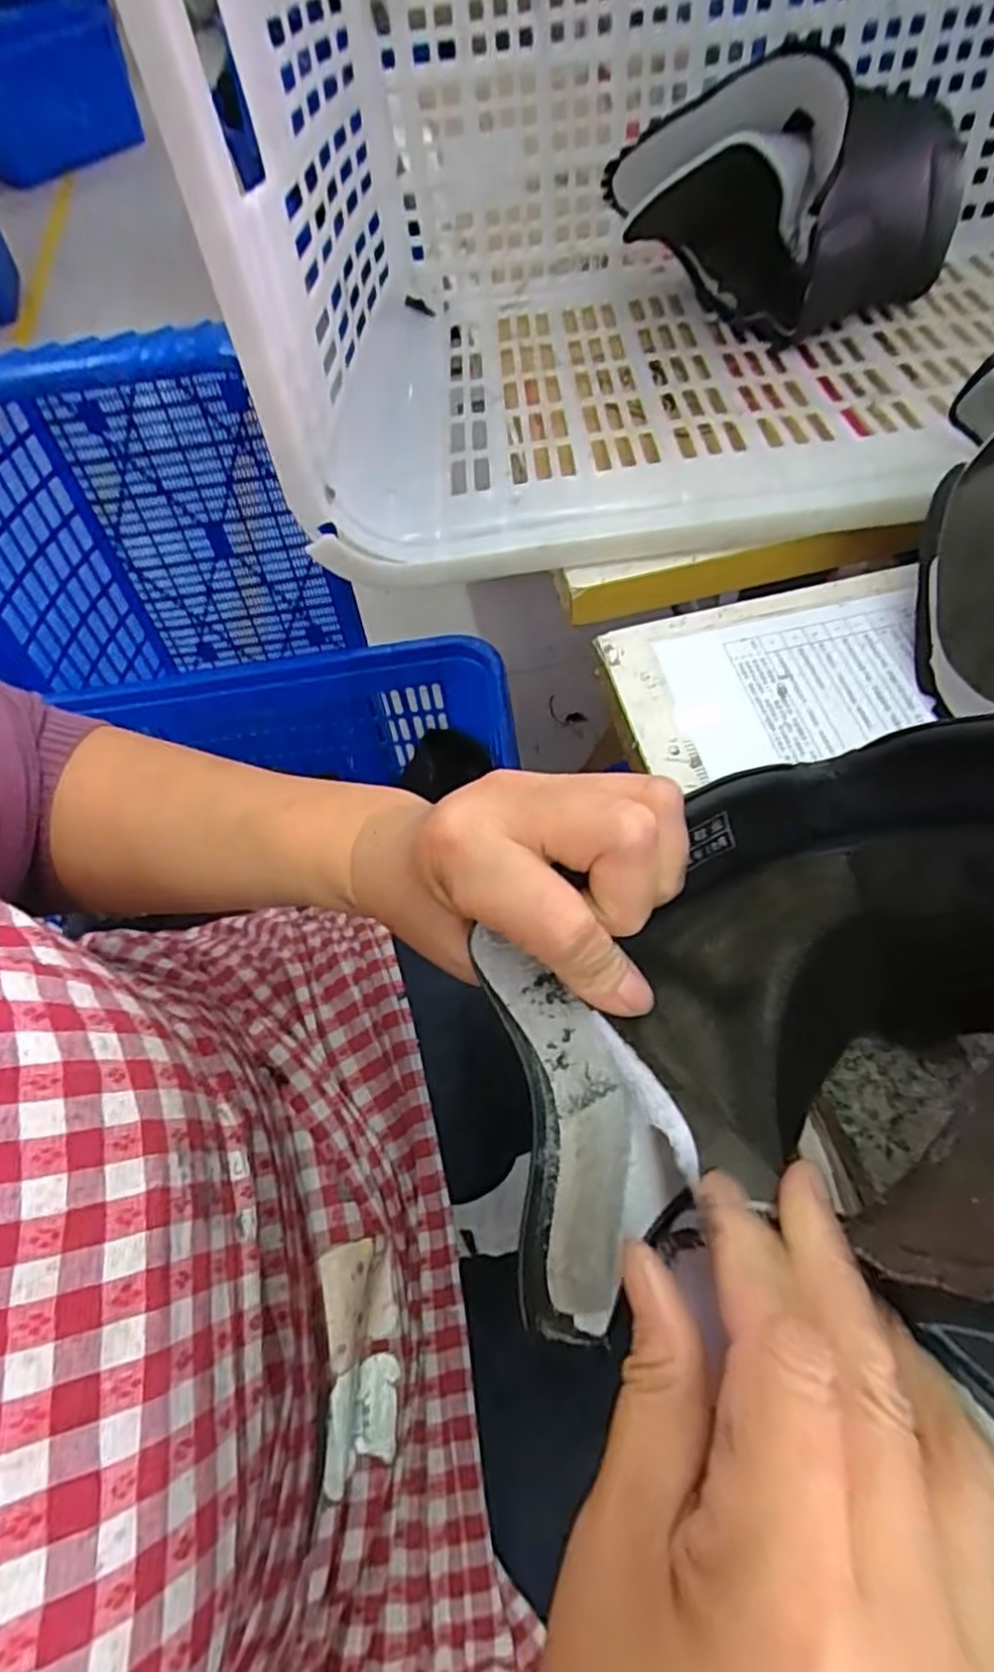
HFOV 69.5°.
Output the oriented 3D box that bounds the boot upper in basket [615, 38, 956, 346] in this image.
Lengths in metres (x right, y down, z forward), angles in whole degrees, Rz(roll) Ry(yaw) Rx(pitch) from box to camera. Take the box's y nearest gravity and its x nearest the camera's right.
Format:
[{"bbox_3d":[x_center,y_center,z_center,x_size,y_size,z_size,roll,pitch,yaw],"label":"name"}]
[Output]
[{"bbox_3d":[0.240,-0.533,0.610,0.243,0.169,0.205,36,66,21],"label":"boot upper in basket"}]

